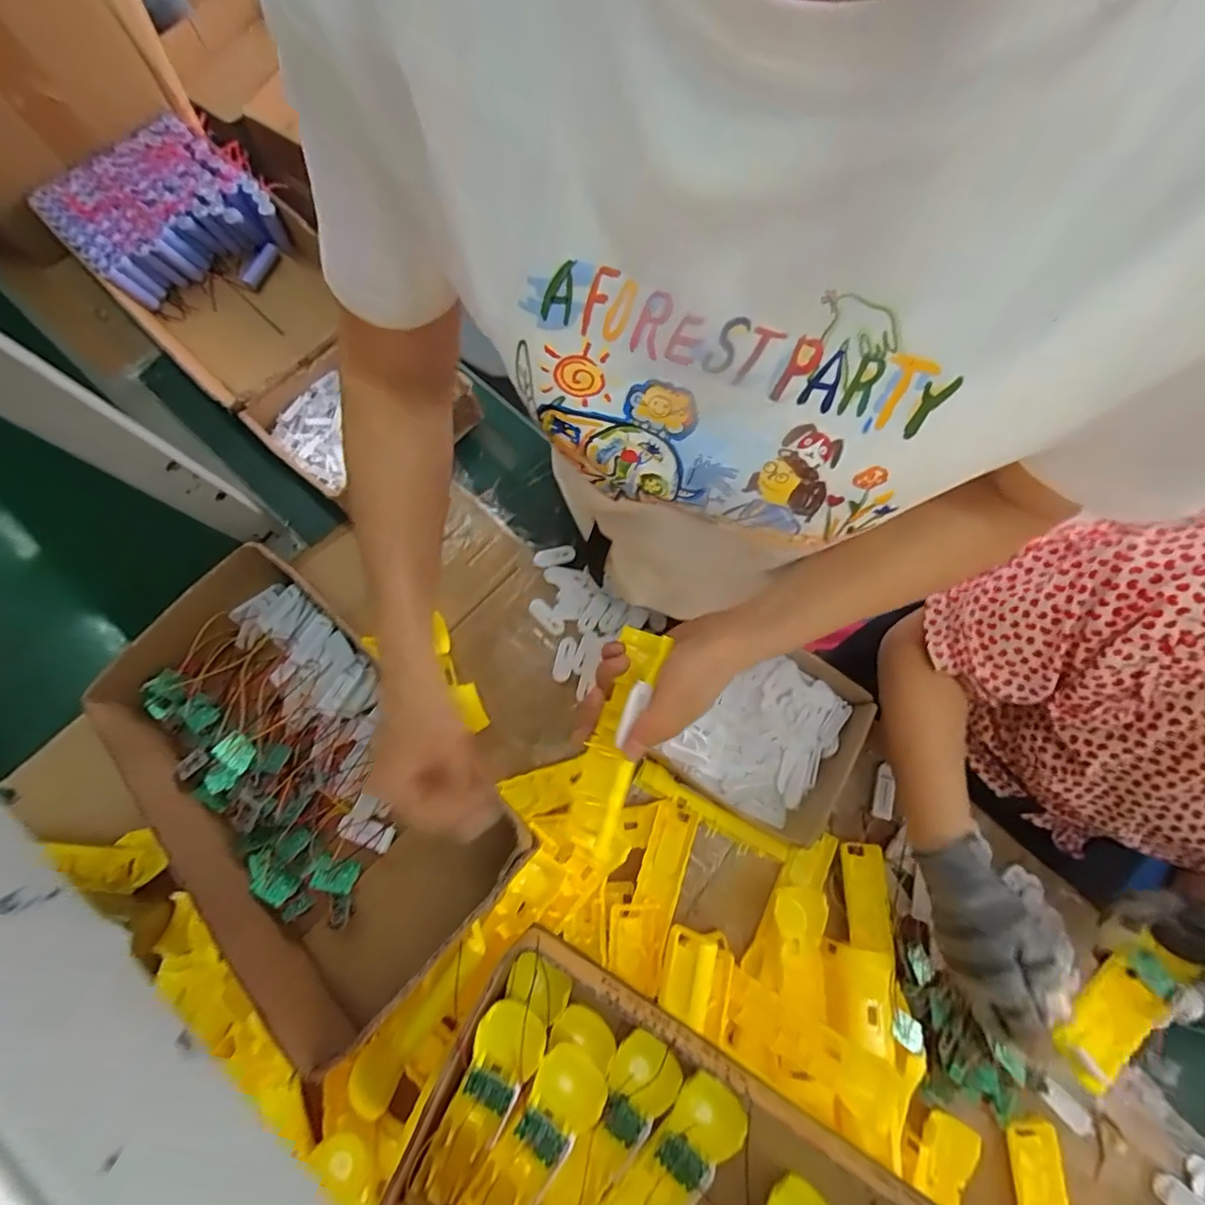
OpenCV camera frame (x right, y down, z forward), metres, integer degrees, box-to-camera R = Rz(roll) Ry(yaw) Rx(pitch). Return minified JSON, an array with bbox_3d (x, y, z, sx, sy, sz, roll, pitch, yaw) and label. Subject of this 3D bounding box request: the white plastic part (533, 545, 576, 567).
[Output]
[{"bbox_3d":[-0.058,-0.056,0.667,0.050,0.012,0.020,-14,78,-4],"label":"white plastic part"}]

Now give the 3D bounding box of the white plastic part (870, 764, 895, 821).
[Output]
[{"bbox_3d":[0.311,0.208,0.606,0.020,0.016,0.057,15,77,3],"label":"white plastic part"}]

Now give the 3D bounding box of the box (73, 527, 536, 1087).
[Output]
[{"bbox_3d":[-0.302,0.160,0.526,0.253,0.077,0.402,-44,81,-10],"label":"box"}]

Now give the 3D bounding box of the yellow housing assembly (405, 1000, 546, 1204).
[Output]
[{"bbox_3d":[-0.094,0.384,0.415,0.048,0.028,0.156,24,78,5],"label":"yellow housing assembly"}]

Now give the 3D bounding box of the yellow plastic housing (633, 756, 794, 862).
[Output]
[{"bbox_3d":[0.110,0.218,0.572,0.161,0.038,0.031,26,78,20],"label":"yellow plastic housing"}]

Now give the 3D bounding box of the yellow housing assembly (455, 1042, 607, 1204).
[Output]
[{"bbox_3d":[-0.060,0.410,0.406,0.045,0.029,0.156,36,79,7],"label":"yellow housing assembly"}]

